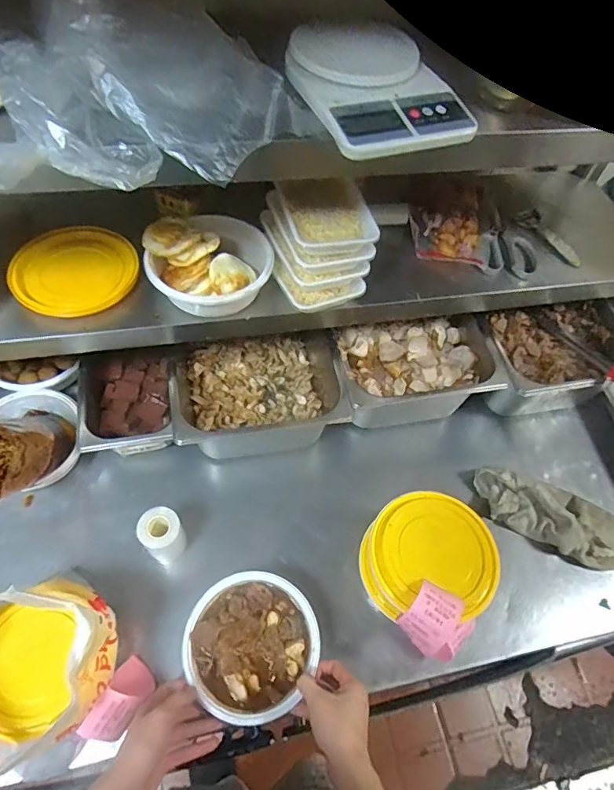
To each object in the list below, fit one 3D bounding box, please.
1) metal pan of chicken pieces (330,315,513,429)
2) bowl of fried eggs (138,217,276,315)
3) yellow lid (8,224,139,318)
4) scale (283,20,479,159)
[{"bbox_3d":[0.174,-0.036,0.837,0.271,0.142,0.177,-8,59,-10],"label":"metal pan of chicken pieces"},{"bbox_3d":[-0.135,-0.182,0.659,0.165,0.068,0.150,-20,62,-16],"label":"bowl of fried eggs"},{"bbox_3d":[-0.328,-0.178,0.669,0.161,0.026,0.151,2,58,-4],"label":"yellow lid"},{"bbox_3d":[0.067,-0.323,0.491,0.149,0.033,0.194,-19,61,-16],"label":"scale"}]

